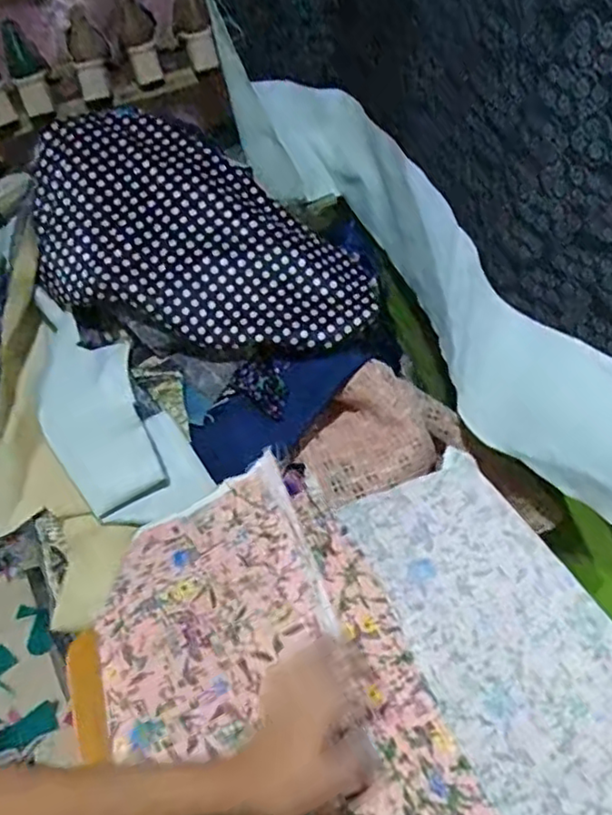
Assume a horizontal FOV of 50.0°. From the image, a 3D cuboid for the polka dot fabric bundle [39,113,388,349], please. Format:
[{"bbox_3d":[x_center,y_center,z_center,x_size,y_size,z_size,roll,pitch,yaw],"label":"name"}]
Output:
[{"bbox_3d":[-0.152,-0.246,0.922,0.493,0.191,0.262,11,52,17],"label":"polka dot fabric bundle"}]

